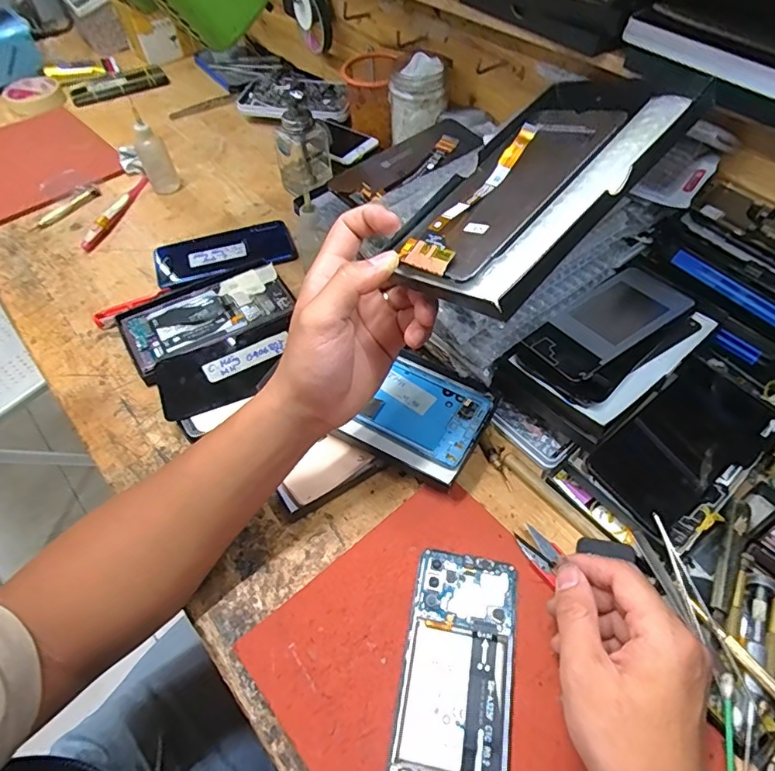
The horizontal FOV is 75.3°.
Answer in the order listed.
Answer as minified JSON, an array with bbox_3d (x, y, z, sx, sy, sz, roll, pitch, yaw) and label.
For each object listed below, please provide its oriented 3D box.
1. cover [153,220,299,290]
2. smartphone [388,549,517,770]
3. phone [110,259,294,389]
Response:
[{"bbox_3d":[-0.189,-0.155,0.588,0.155,0.010,0.096,-16,53,-12],"label":"cover"},{"bbox_3d":[0.045,0.186,0.322,0.066,0.011,0.152,8,58,8],"label":"smartphone"},{"bbox_3d":[-0.187,-0.077,0.518,0.167,0.014,0.099,-30,61,-15],"label":"phone"}]

